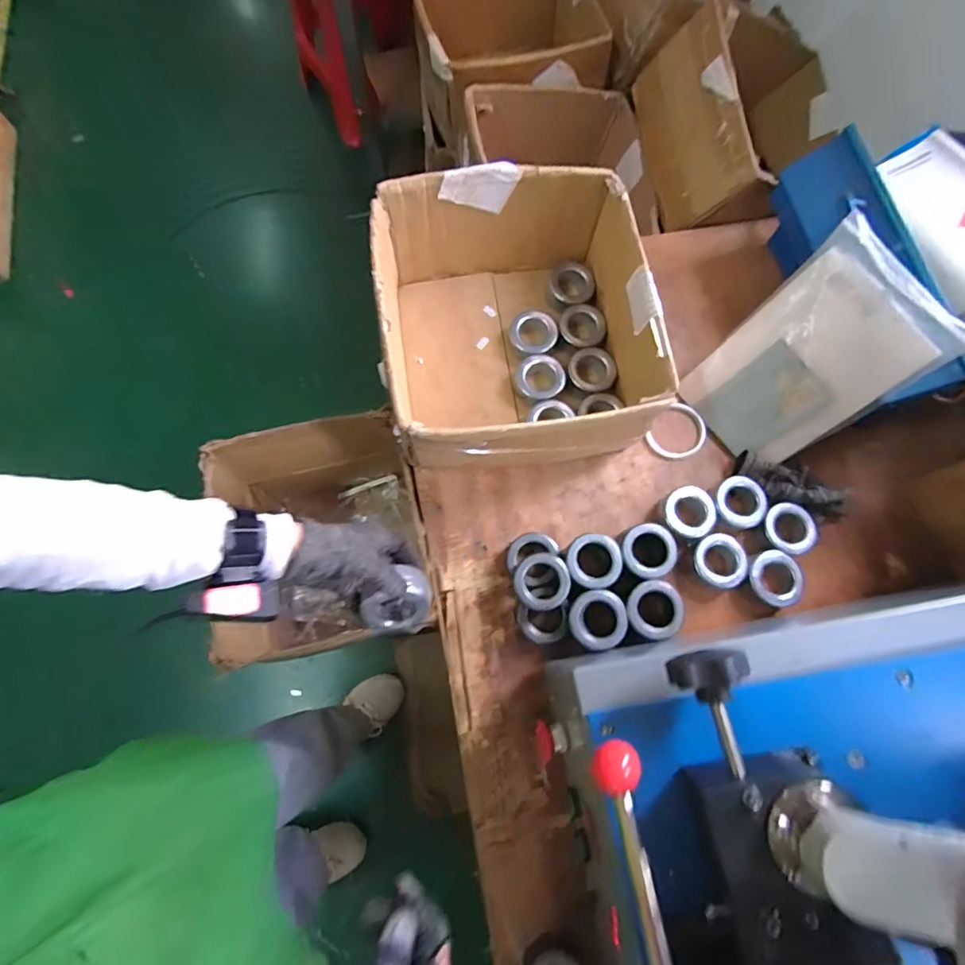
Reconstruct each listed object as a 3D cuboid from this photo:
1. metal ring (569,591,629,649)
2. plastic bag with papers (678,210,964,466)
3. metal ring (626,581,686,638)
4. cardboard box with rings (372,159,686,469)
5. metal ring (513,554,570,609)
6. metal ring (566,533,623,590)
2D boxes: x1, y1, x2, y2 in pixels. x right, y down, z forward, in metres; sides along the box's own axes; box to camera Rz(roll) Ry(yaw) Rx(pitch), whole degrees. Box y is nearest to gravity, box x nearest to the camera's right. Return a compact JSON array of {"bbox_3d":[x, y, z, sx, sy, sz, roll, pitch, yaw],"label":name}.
[{"bbox_3d":[0.140,0.163,0.611,0.070,0.014,0.066,0,74,-1],"label":"metal ring"},{"bbox_3d":[0.411,-0.153,0.658,0.026,0.273,0.187,-22,71,-48],"label":"plastic bag with papers"},{"bbox_3d":[0.209,0.152,0.615,0.070,0.016,0.065,0,74,-1],"label":"metal ring"},{"bbox_3d":[0.042,-0.202,0.687,0.328,0.188,0.344,-9,74,-3],"label":"cardboard box with rings"},{"bbox_3d":[0.074,0.122,0.632,0.069,0.033,0.067,0,74,-1],"label":"metal ring"},{"bbox_3d":[0.139,0.097,0.633,0.069,0.014,0.066,0,74,-1],"label":"metal ring"}]

